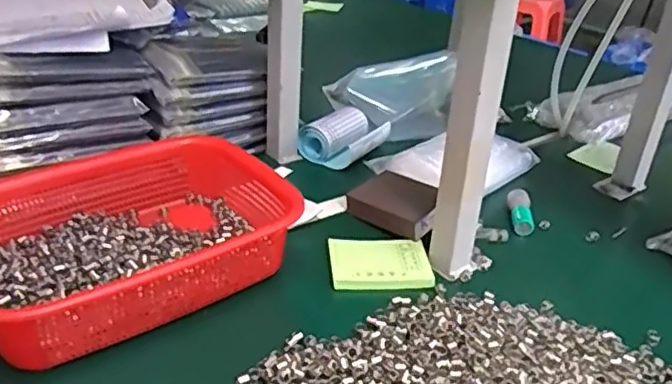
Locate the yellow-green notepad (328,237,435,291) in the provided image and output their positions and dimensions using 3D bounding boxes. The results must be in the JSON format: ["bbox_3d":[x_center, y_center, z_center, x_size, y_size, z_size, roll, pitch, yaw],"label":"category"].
[{"bbox_3d":[0.043,0.068,0.615,0.097,0.009,0.075,1,28,-4],"label":"yellow-green notepad"}]

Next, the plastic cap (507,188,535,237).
[{"bbox_3d":[0.206,0.020,0.702,0.025,0.018,0.061,5,41,3],"label":"plastic cap"}]

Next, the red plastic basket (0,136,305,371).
[{"bbox_3d":[-0.187,0.041,0.566,0.251,0.070,0.202,-18,35,-35],"label":"red plastic basket"}]

